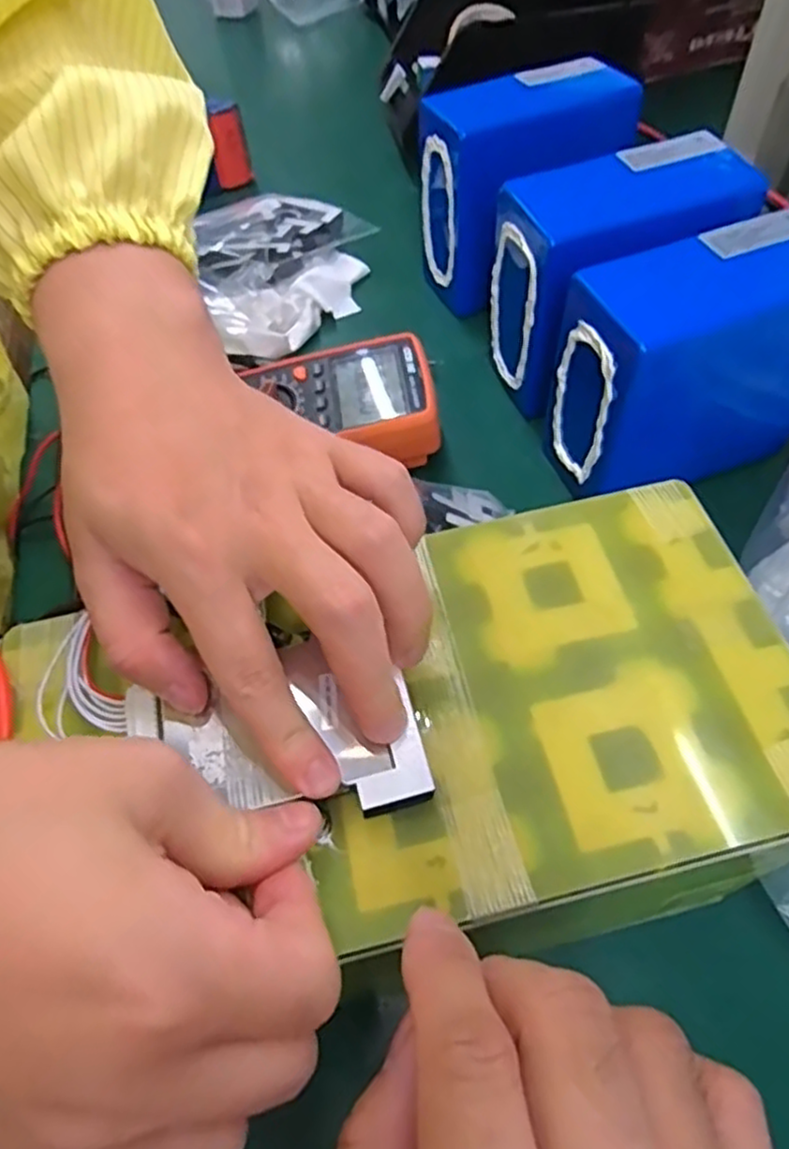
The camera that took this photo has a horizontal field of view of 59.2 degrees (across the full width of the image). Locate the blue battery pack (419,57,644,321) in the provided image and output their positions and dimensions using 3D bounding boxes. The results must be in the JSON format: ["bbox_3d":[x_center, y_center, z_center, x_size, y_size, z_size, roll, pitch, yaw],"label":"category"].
[{"bbox_3d":[0.099,-0.301,0.552,0.147,0.141,0.086,-24,58,-11],"label":"blue battery pack"}]

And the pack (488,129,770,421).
[{"bbox_3d":[0.150,-0.195,0.476,0.147,0.140,0.090,-18,57,-7],"label":"pack"}]

